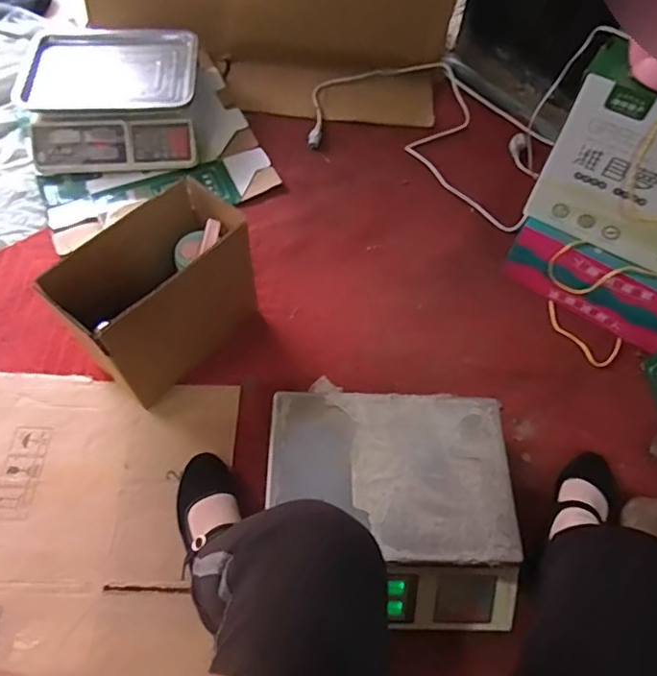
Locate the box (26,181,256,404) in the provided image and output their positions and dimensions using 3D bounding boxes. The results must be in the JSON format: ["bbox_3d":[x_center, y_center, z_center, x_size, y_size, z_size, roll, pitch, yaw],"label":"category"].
[{"bbox_3d":[-0.251,-0.060,0.847,0.147,0.228,0.260,39,65,19],"label":"box"}]

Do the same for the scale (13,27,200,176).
[{"bbox_3d":[-0.463,-0.516,1.164,0.357,0.122,0.338,-2,60,-3],"label":"scale"}]

